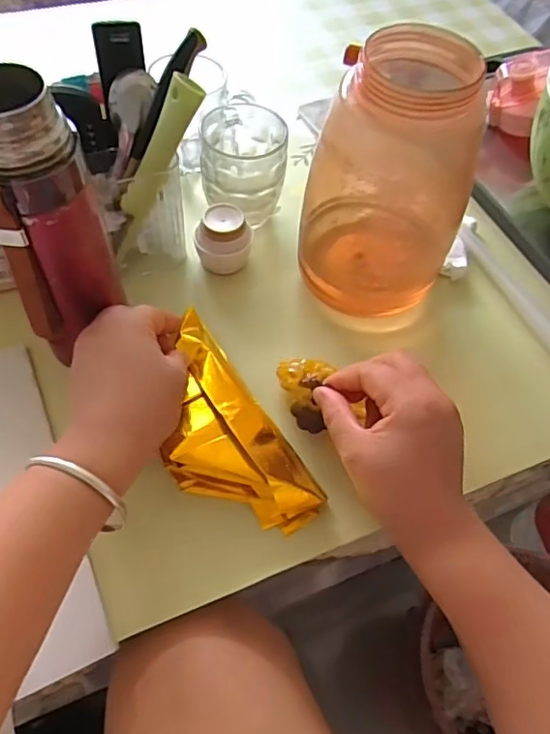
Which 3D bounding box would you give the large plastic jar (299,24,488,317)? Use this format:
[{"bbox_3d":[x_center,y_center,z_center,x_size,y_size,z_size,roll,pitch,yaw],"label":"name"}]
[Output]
[{"bbox_3d":[0.089,-0.126,0.411,0.105,0.206,0.115,2,58,-3],"label":"large plastic jar"}]

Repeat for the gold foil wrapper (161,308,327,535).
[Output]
[{"bbox_3d":[-0.042,0.042,0.400,0.083,0.042,0.176,-22,63,-19],"label":"gold foil wrapper"}]

